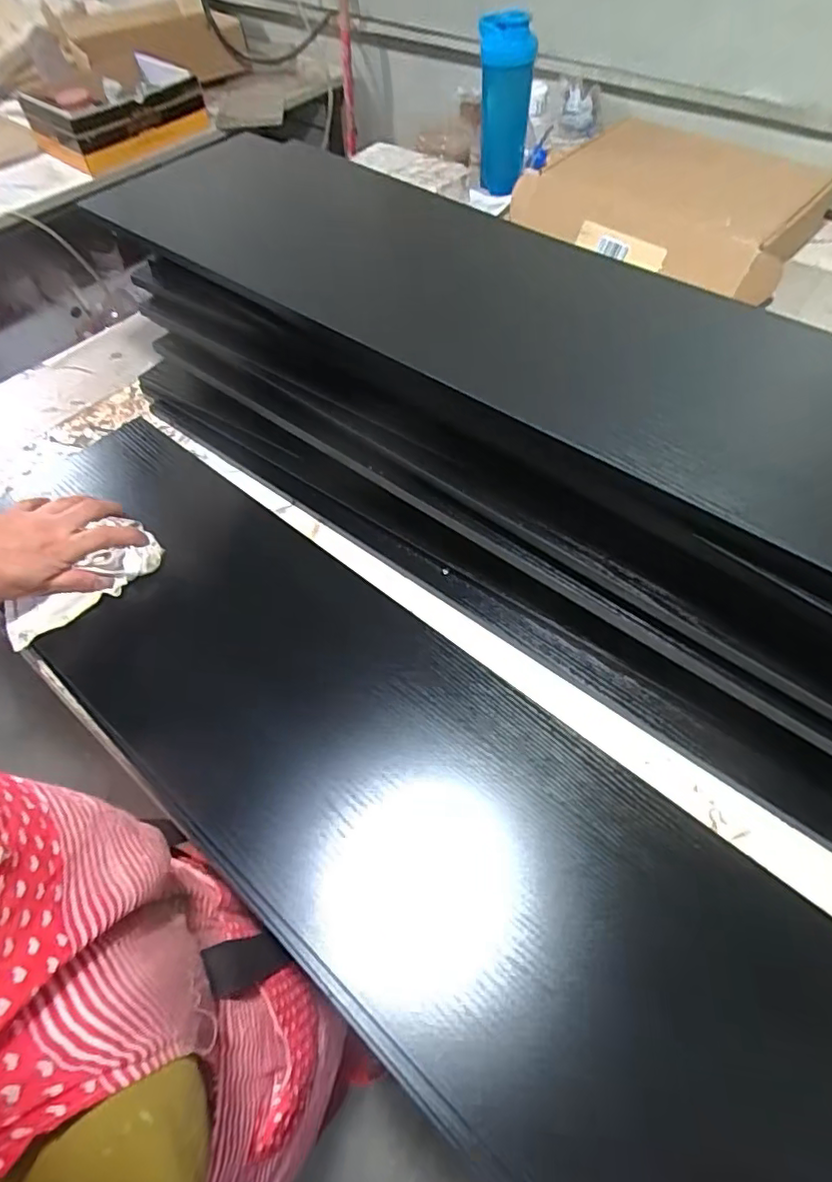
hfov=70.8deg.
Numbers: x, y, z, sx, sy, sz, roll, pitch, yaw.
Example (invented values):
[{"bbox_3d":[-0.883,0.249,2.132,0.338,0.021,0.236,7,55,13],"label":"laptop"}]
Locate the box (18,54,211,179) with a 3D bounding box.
[{"bbox_3d":[-0.641,-1.044,1.279,0.232,0.094,0.332,35,65,22],"label":"box"}]

